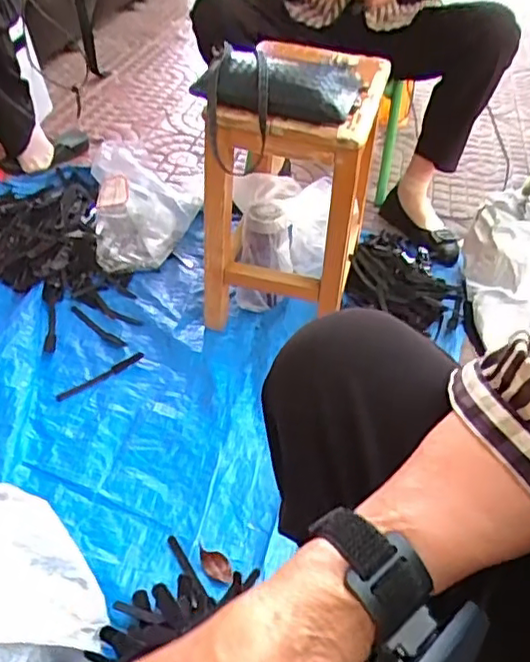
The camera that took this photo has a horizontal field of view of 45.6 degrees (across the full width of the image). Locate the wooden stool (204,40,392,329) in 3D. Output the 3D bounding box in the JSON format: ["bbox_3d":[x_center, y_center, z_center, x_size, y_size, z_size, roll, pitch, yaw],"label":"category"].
[{"bbox_3d":[0.038,-0.215,1.030,0.236,0.436,0.282,11,42,8],"label":"wooden stool"}]

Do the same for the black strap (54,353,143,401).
[{"bbox_3d":[-0.256,0.070,0.989,0.150,0.014,0.017,-27,49,-30],"label":"black strap"}]

